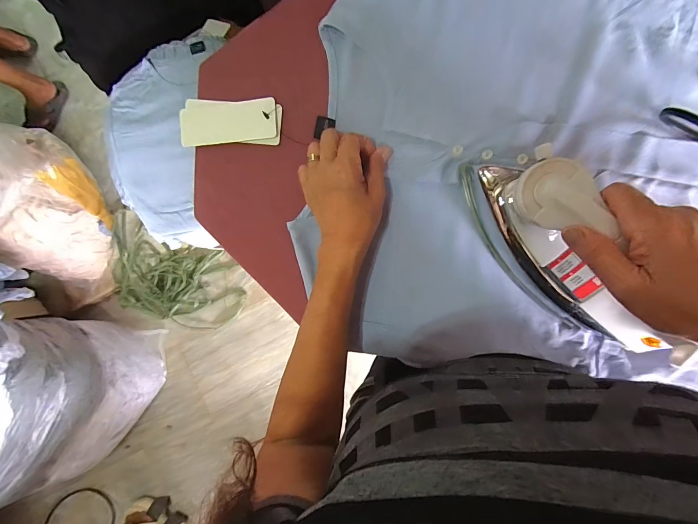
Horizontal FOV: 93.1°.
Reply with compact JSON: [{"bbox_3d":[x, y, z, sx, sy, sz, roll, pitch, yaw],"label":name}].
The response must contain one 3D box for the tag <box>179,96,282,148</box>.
[{"bbox_3d":[-0.140,-0.163,0.386,0.120,0.010,0.050,3,102,7],"label":"tag"}]

